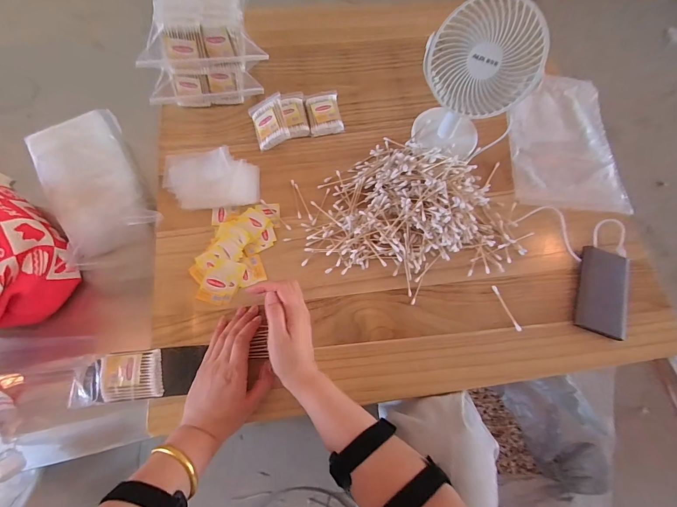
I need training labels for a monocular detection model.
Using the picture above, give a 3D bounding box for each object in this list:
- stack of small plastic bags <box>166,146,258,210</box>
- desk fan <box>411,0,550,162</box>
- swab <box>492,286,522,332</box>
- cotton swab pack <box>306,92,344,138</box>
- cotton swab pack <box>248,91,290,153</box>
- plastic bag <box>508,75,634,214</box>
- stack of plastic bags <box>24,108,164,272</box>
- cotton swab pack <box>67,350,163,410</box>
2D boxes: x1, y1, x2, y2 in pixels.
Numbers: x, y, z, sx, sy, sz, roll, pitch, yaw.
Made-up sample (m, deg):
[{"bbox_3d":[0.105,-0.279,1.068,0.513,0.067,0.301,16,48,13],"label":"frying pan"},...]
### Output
[{"bbox_3d":[-0.203,-0.122,0.517,0.147,0.029,0.099,-2,71,-5],"label":"stack of small plastic bags"},{"bbox_3d":[0.187,-0.239,0.478,0.149,0.211,0.092,22,71,4],"label":"desk fan"},{"bbox_3d":[0.251,0.082,0.487,0.010,0.008,0.073,-20,73,-11],"label":"swab"},{"bbox_3d":[-0.026,-0.253,0.584,0.059,0.020,0.086,-9,72,-7],"label":"cotton swab pack"},{"bbox_3d":[-0.118,-0.226,0.557,0.061,0.013,0.089,-25,73,17],"label":"cotton swab pack"},{"bbox_3d":[0.407,-0.212,0.596,0.190,0.024,0.283,5,70,-3],"label":"plastic bag"},{"bbox_3d":[-0.397,-0.111,0.533,0.143,0.090,0.247,-28,75,-13],"label":"stack of plastic bags"},{"bbox_3d":[-0.293,0.164,0.429,0.114,0.009,0.060,-6,71,-6],"label":"cotton swab pack"}]

